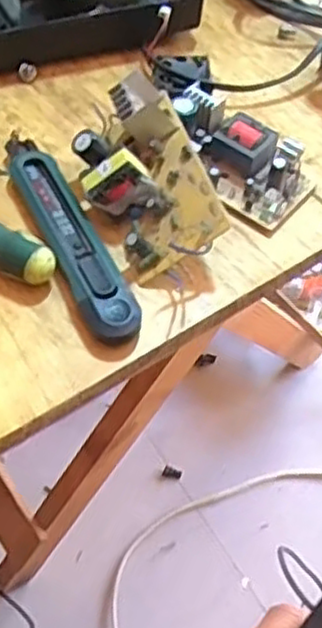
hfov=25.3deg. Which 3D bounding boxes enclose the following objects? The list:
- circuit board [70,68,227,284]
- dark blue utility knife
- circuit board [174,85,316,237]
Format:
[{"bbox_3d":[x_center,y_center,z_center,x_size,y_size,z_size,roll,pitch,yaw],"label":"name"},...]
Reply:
[{"bbox_3d":[-0.013,-0.085,0.426,0.064,0.035,0.120,-31,59,14],"label":"circuit board"},{"bbox_3d":[-0.056,-0.050,0.423,0.031,0.015,0.162,-19,58,-16],"label":"dark blue utility knife"},{"bbox_3d":[0.047,-0.100,0.455,0.095,0.033,0.053,34,60,18],"label":"circuit board"}]

